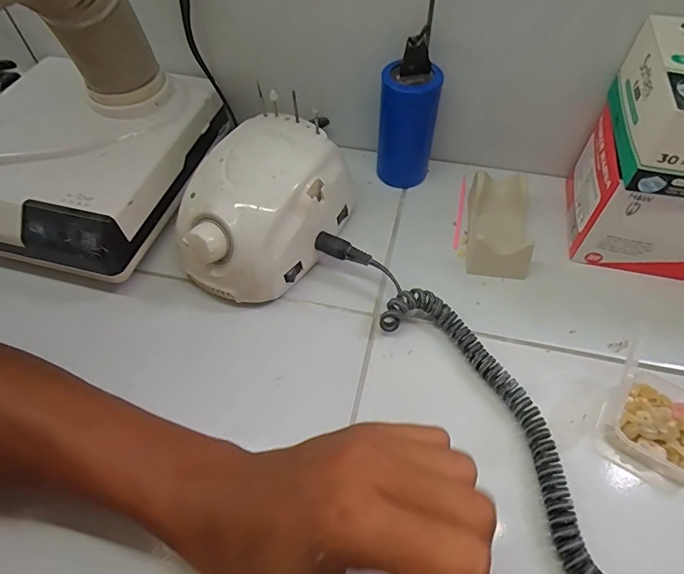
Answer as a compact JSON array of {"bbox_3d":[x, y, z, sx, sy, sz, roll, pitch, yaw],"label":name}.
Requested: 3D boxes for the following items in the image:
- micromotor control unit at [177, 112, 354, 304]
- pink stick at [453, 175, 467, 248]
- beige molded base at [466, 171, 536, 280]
[{"bbox_3d":[-0.062,-0.057,0.350,0.090,0.085,0.135,24,60,18],"label":"micromotor control unit"},{"bbox_3d":[0.109,-0.070,0.406,0.005,0.006,0.088,11,57,10],"label":"pink stick"},{"bbox_3d":[0.132,-0.052,0.375,0.050,0.033,0.085,8,56,8],"label":"beige molded base"}]

